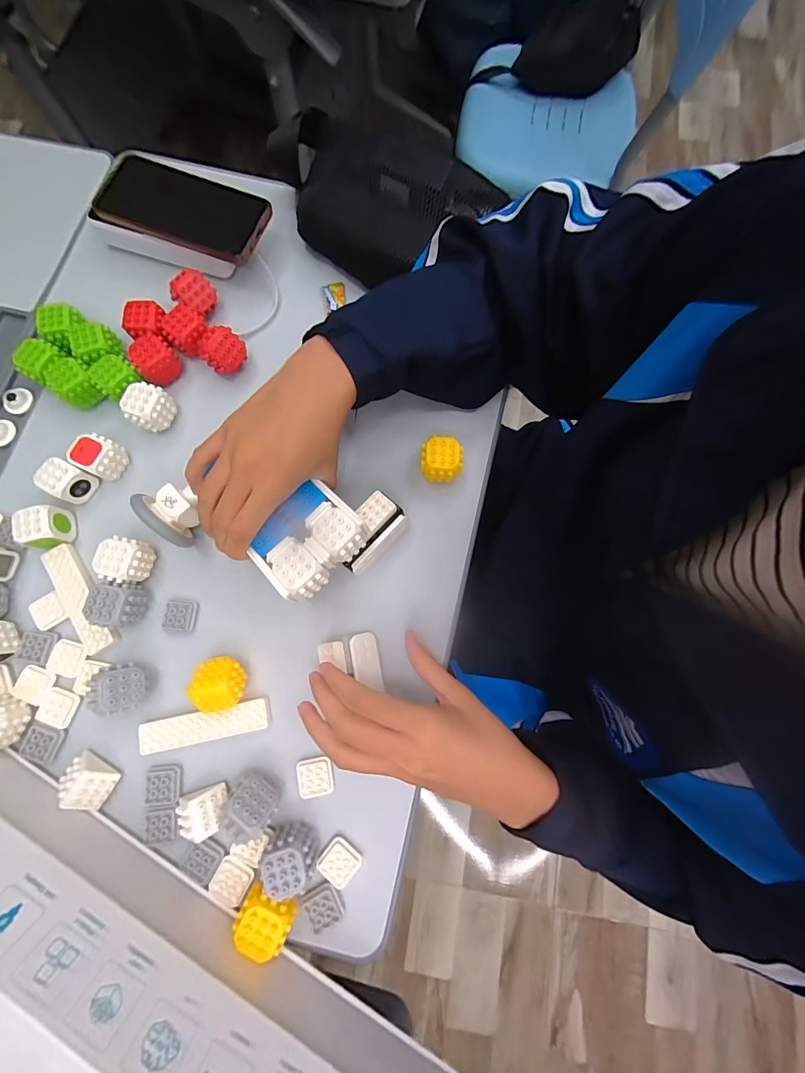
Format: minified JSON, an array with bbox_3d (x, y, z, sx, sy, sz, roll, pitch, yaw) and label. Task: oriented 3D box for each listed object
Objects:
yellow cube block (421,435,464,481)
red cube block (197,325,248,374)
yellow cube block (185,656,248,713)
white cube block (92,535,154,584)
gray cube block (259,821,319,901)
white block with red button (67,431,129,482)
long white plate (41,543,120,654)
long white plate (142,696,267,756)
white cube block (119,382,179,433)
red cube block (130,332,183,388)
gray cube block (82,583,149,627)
[{"bbox_3d":[0.036,-0.067,0.349,0.037,0.037,0.037,4,79,1],"label":"yellow cube block"},{"bbox_3d":[-0.169,-0.177,0.364,0.031,0.039,0.036,20,80,4],"label":"red cube block"},{"bbox_3d":[-0.147,0.118,0.304,0.035,0.038,0.040,-17,80,-3],"label":"yellow cube block"},{"bbox_3d":[-0.237,0.021,0.325,0.031,0.036,0.036,8,80,1],"label":"white cube block"},{"bbox_3d":[-0.085,0.240,0.279,0.038,0.030,0.033,-21,80,-4],"label":"gray cube block"},{"bbox_3d":[-0.277,-0.073,0.347,0.032,0.031,0.034,23,80,4],"label":"white block with red button"},{"bbox_3d":[-0.282,0.053,0.328,0.027,0.004,0.102,-34,81,-6],"label":"long white plate"},{"bbox_3d":[-0.162,0.156,0.311,0.102,0.009,0.024,-10,80,-2],"label":"long white plate"},{"bbox_3d":[-0.235,-0.120,0.354,0.032,0.033,0.041,26,81,5],"label":"white cube block"},{"bbox_3d":[-0.236,-0.168,0.364,0.036,0.033,0.035,-43,82,-7],"label":"red cube block"},{"bbox_3d":[-0.239,0.057,0.316,0.032,0.029,0.033,4,79,1],"label":"gray cube block"}]

